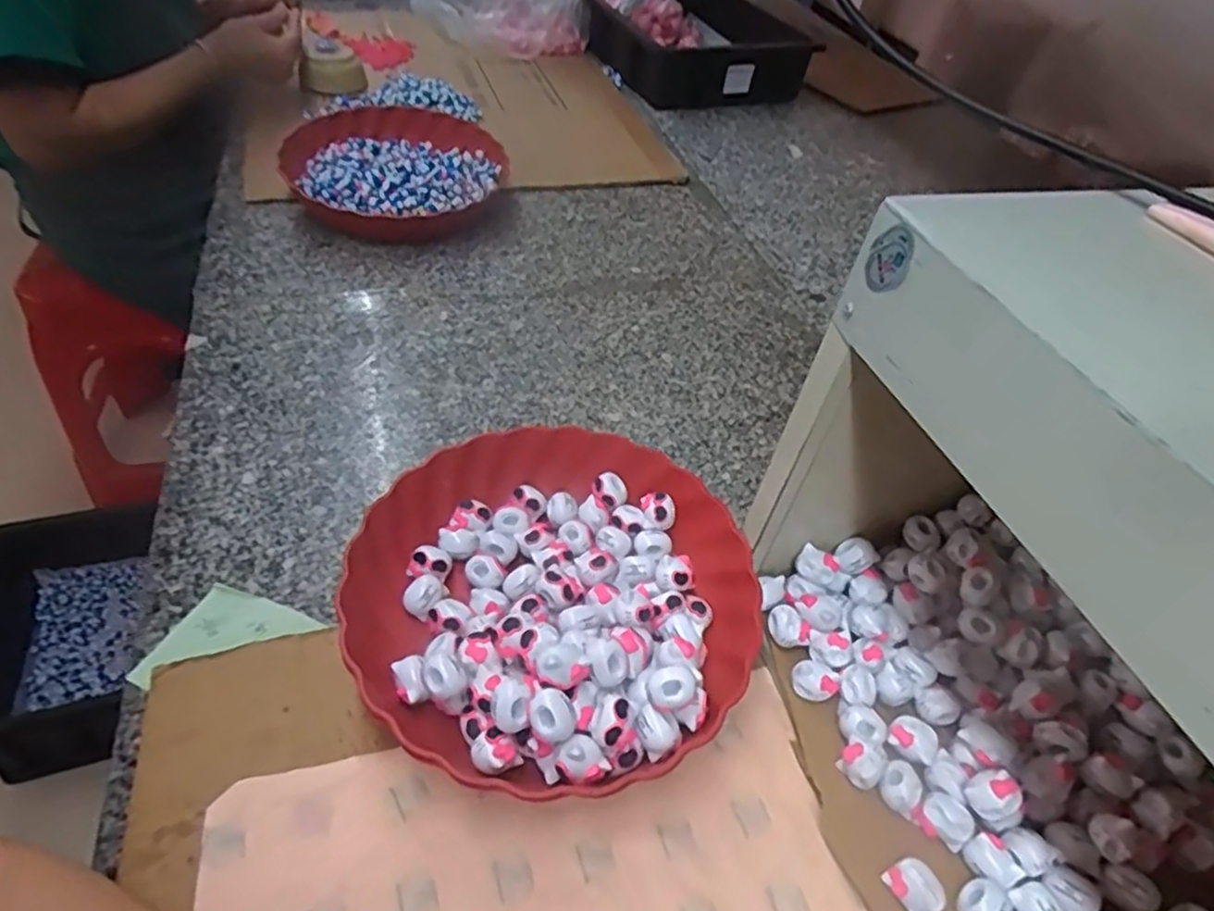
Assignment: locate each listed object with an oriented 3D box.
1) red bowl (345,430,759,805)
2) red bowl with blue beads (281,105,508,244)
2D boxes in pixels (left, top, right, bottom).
[{"bbox_3d":[-0.031,0.083,0.425,0.230,0.069,0.238,4,46,-4],"label":"red bowl"},{"bbox_3d":[-0.246,-0.325,0.801,0.231,0.062,0.235,4,46,-4],"label":"red bowl with blue beads"}]

